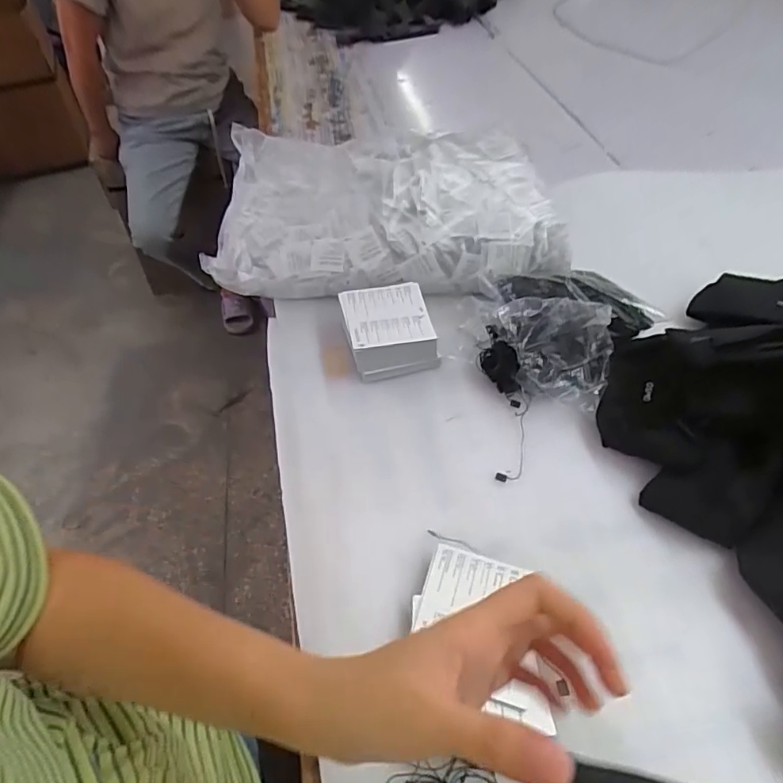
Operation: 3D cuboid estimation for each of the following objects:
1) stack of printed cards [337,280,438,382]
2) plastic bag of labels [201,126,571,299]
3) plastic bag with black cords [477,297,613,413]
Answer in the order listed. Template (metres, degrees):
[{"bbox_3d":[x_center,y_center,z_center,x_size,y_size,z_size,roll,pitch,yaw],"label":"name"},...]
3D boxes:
[{"bbox_3d":[-0.004,-0.071,0.626,0.096,0.057,0.106,-13,49,-7],"label":"stack of printed cards"},{"bbox_3d":[-0.015,-0.259,0.740,0.429,0.099,0.312,-3,48,-1],"label":"plastic bag of labels"},{"bbox_3d":[0.160,-0.043,0.570,0.128,0.077,0.088,10,50,13],"label":"plastic bag with black cords"}]

